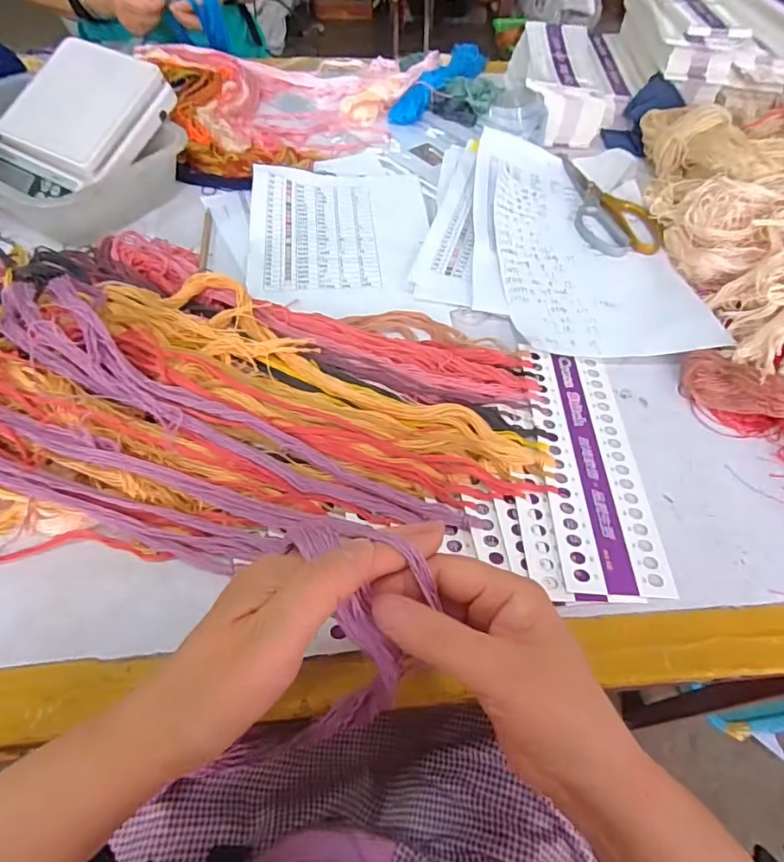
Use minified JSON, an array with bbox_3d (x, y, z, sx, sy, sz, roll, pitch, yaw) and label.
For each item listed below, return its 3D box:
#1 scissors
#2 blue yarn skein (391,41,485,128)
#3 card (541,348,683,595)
[{"bbox_3d":[0.246,-0.292,0.656,0.085,0.013,0.216,-16,57,-13],"label":"scissors"},{"bbox_3d":[0.083,-0.547,0.819,0.058,0.038,0.275,25,57,14],"label":"blue yarn skein"},{"bbox_3d":[0.166,0.022,0.435,0.084,0.004,0.228,6,54,-7],"label":"card"}]

